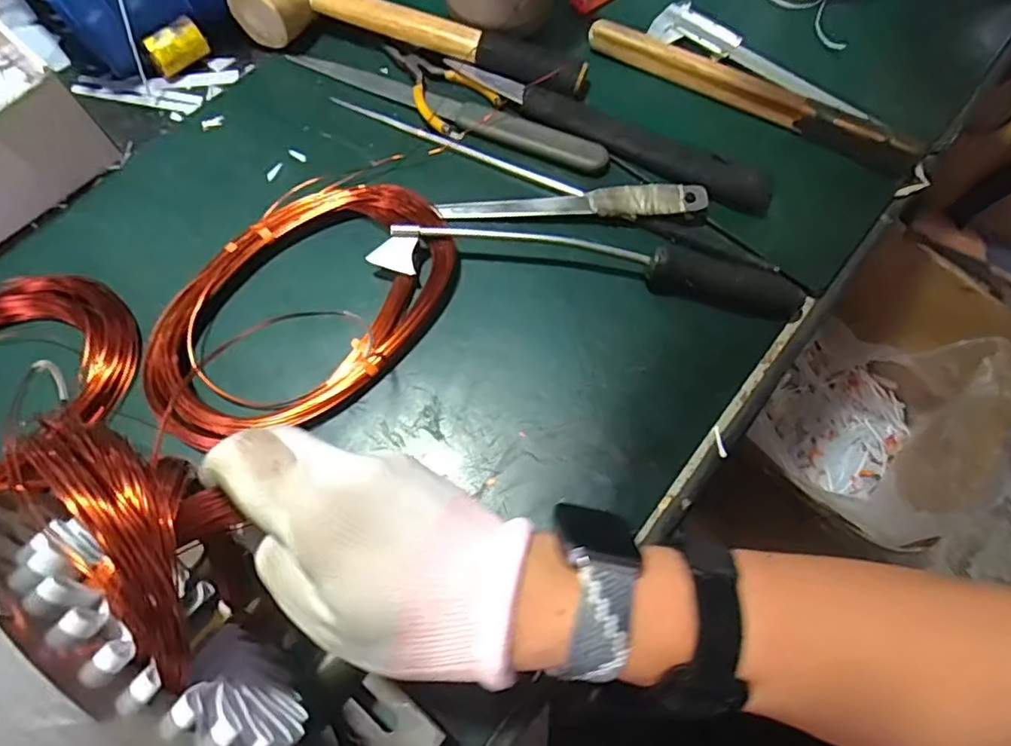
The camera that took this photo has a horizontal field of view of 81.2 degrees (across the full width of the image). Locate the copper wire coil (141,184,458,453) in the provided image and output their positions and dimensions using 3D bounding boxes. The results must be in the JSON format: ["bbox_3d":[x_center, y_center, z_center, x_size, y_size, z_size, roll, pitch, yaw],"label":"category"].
[{"bbox_3d":[-0.134,-0.047,0.382,0.215,0.039,0.139,-40,74,-15],"label":"copper wire coil"}]

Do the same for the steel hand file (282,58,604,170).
[{"bbox_3d":[-0.050,-0.208,0.460,0.270,0.020,0.027,26,70,10],"label":"steel hand file"}]

